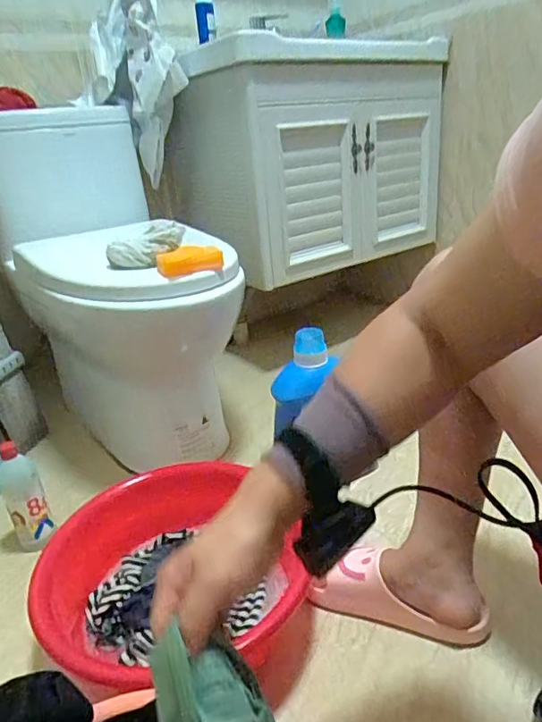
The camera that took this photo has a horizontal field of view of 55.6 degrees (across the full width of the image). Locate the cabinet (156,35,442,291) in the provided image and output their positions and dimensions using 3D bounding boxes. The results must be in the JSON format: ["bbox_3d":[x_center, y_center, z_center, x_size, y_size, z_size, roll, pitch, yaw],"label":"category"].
[{"bbox_3d":[0.113,-0.539,1.373,0.718,0.521,0.315,-24,29,-36],"label":"cabinet"}]

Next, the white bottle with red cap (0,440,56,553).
[{"bbox_3d":[-0.414,0.235,0.867,0.063,0.194,0.052,-18,26,-27],"label":"white bottle with red cap"}]

